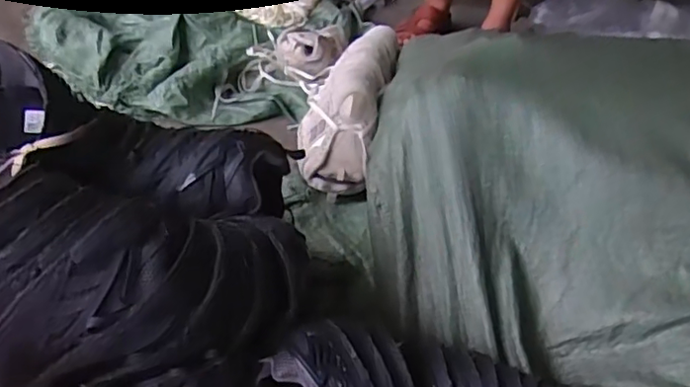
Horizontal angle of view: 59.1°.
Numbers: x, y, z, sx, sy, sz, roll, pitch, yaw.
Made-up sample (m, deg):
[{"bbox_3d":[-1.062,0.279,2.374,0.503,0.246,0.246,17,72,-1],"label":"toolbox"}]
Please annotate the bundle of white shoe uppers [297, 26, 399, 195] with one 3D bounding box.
[{"bbox_3d":[0.007,-0.191,1.145,0.149,0.107,0.384,14,63,8],"label":"bundle of white shoe uppers"}]

